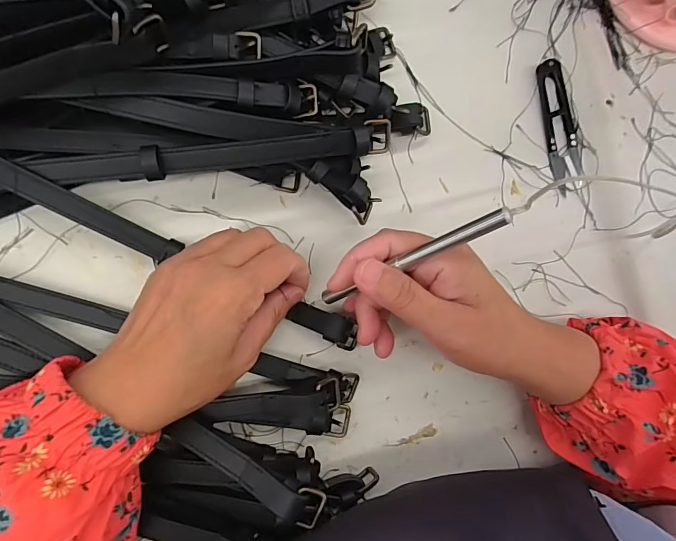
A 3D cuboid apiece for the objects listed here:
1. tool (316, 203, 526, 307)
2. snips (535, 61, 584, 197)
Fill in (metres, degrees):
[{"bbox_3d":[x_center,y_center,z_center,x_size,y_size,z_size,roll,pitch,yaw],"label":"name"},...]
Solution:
[{"bbox_3d":[0.034,-0.004,0.242,0.008,0.148,0.009,-30,94,-53],"label":"tool"},{"bbox_3d":[0.170,-0.111,0.323,0.023,0.010,0.099,-15,90,-10],"label":"snips"}]

